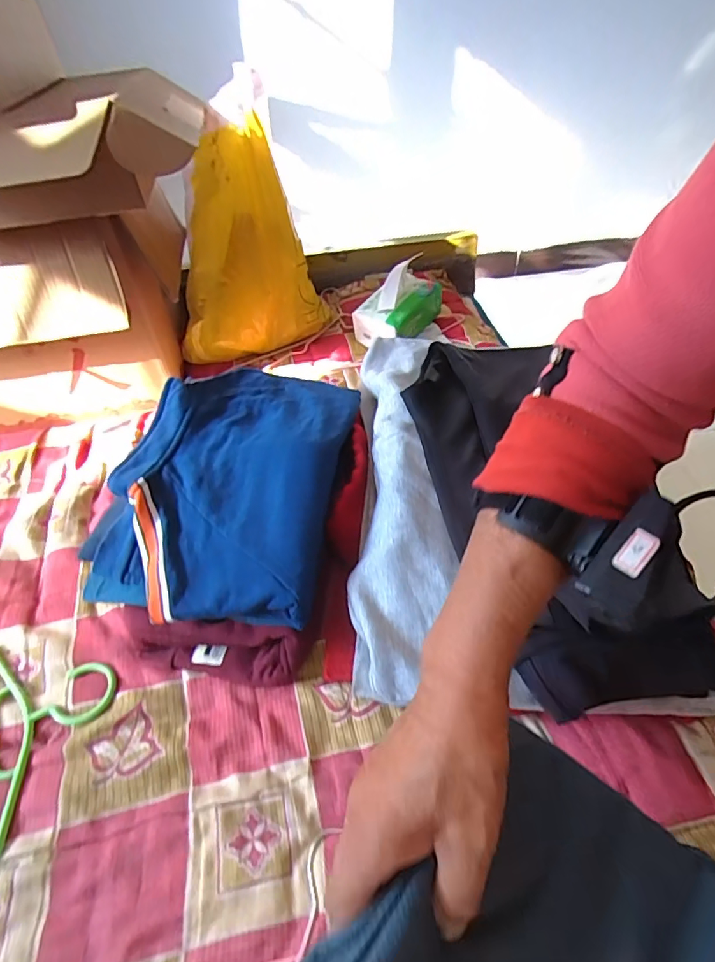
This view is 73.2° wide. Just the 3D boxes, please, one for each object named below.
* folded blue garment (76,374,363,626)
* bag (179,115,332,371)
[{"bbox_3d":[-0.140,-0.013,0.530,0.243,0.081,0.338,4,46,9],"label":"folded blue garment"},{"bbox_3d":[-0.178,-0.356,0.756,0.223,0.296,0.117,-1,45,4],"label":"bag"}]

